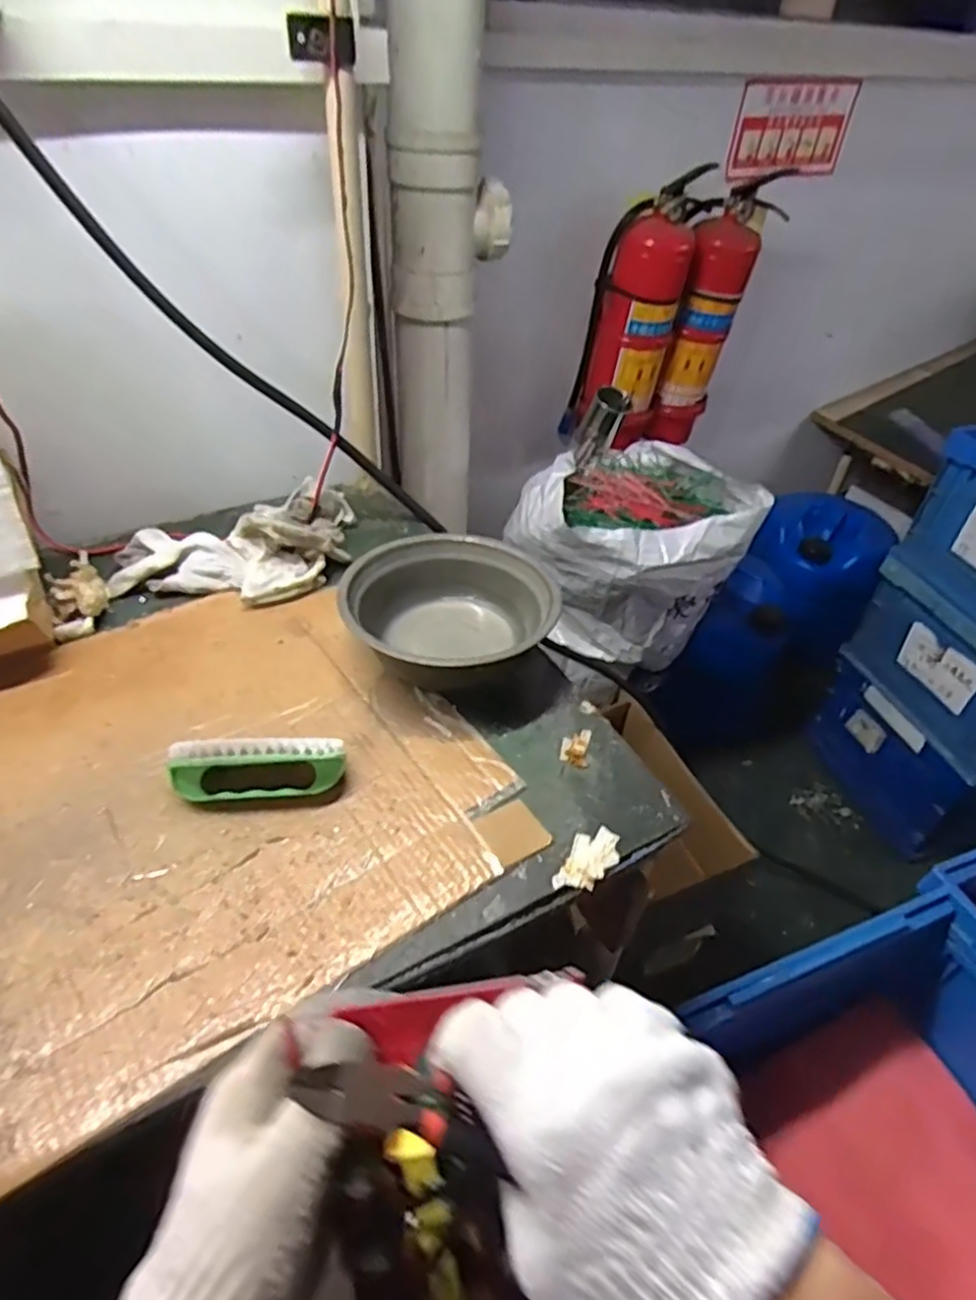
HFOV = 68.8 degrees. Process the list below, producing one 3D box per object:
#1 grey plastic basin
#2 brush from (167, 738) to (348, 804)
[{"bbox_3d":[-0.037,-0.032,0.651,0.180,0.064,0.166,3,42,-2],"label":"grey plastic basin"},{"bbox_3d":[-0.169,0.088,0.524,0.124,0.047,0.031,-4,43,-10],"label":"brush"}]

